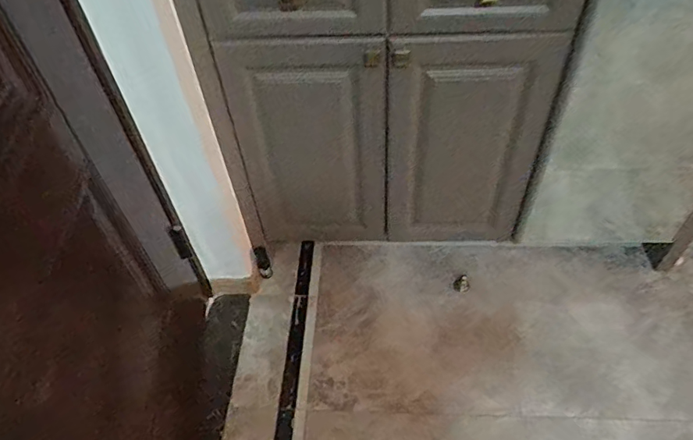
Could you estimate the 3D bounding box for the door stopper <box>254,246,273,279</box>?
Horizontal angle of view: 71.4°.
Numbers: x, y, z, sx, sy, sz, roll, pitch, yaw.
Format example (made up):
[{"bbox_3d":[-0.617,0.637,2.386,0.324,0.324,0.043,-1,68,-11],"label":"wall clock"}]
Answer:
[{"bbox_3d":[-0.287,0.151,1.673,0.045,0.135,0.044,-18,51,-9],"label":"door stopper"}]

